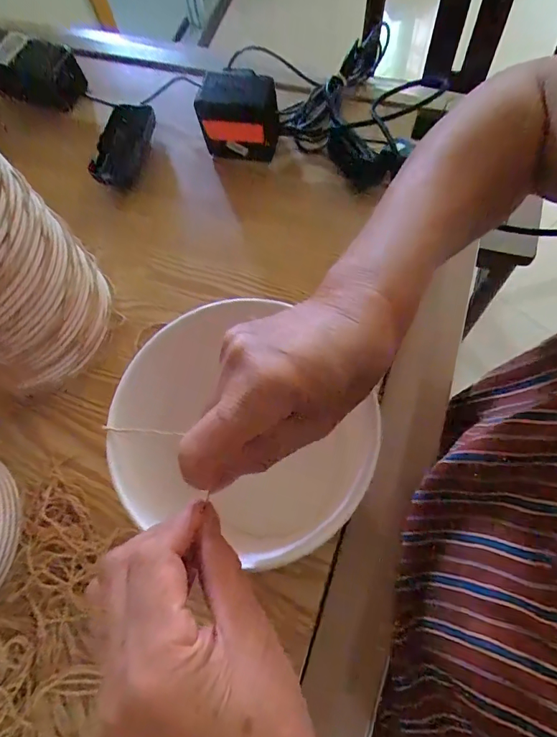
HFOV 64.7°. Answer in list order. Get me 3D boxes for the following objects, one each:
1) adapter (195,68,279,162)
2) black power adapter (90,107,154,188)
[{"bbox_3d":[-0.040,-0.279,0.493,0.084,0.083,0.051,13,66,9],"label":"adapter"},{"bbox_3d":[-0.181,-0.262,0.518,0.051,0.019,0.106,13,78,9],"label":"black power adapter"}]

